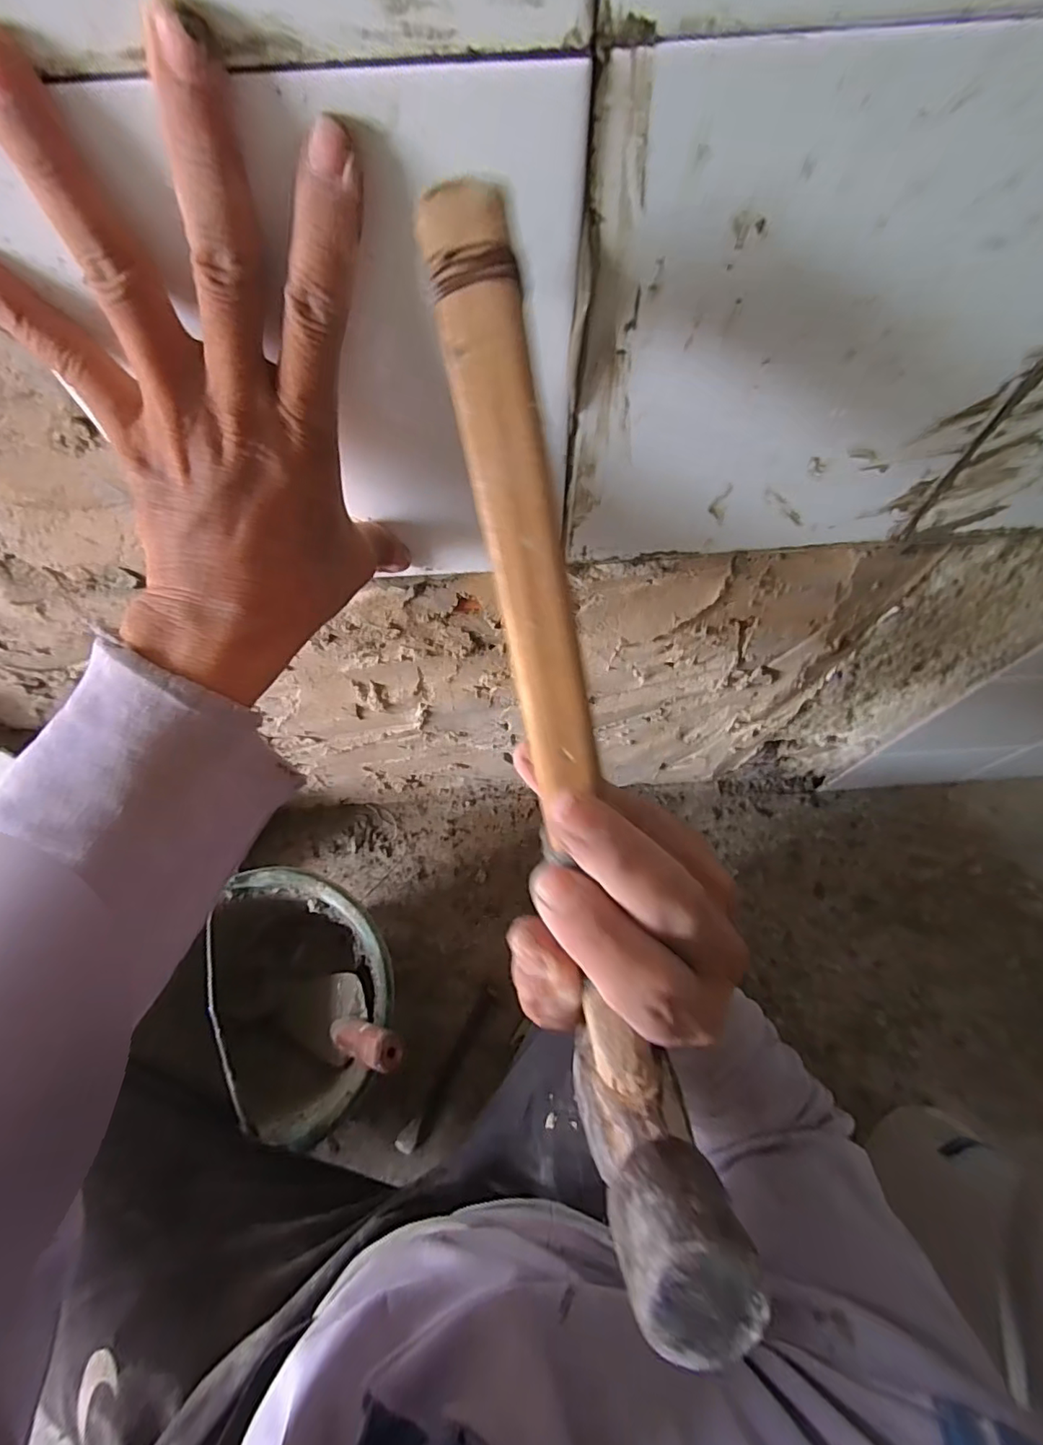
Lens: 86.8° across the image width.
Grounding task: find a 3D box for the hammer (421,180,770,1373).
[{"bbox_3d":[0.013,0.007,0.151,0.028,0.057,0.281,-12,93,-4],"label":"hammer"}]

